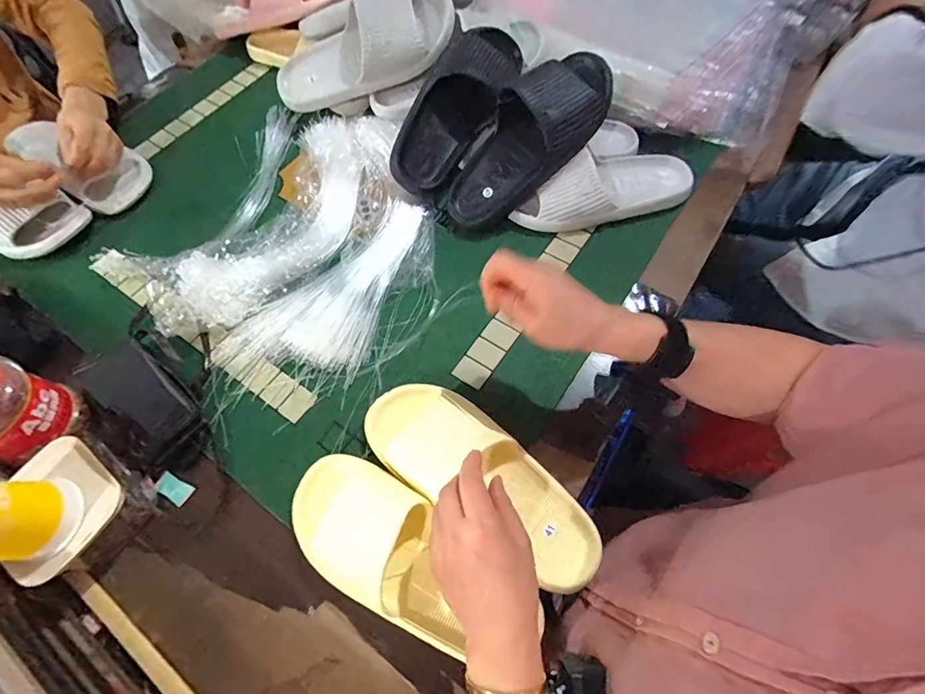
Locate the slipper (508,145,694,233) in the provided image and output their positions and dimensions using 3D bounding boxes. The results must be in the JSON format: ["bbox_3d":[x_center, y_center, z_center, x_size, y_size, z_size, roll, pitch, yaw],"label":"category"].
[{"bbox_3d":[0.194,-0.226,0.613,0.248,0.059,0.098,-13,63,-4],"label":"slipper"}]

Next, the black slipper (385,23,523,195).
[{"bbox_3d":[-0.002,-0.329,0.620,0.125,0.094,0.261,35,93,18],"label":"black slipper"}]

